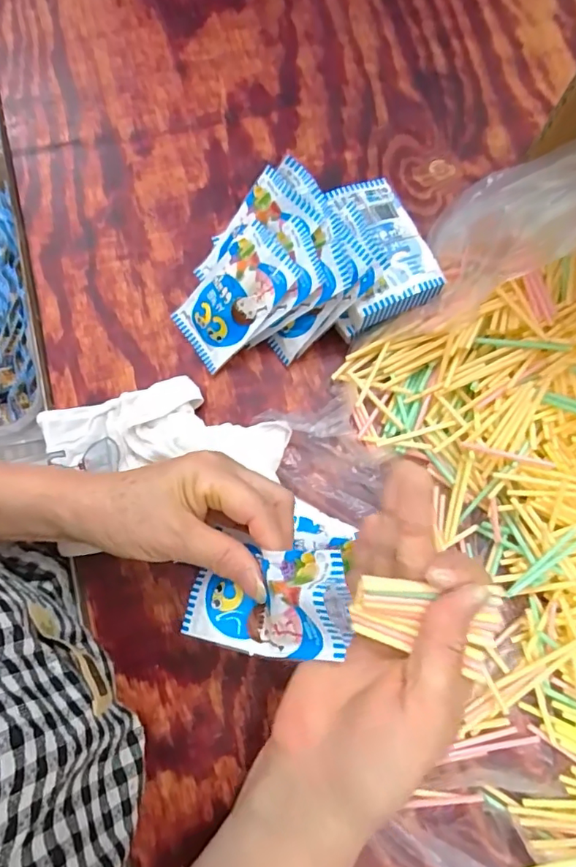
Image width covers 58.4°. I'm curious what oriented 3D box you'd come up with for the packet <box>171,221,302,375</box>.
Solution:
[{"bbox_3d":[-0.042,-0.103,0.394,0.104,0.012,0.059,-43,76,25],"label":"packet"}]

